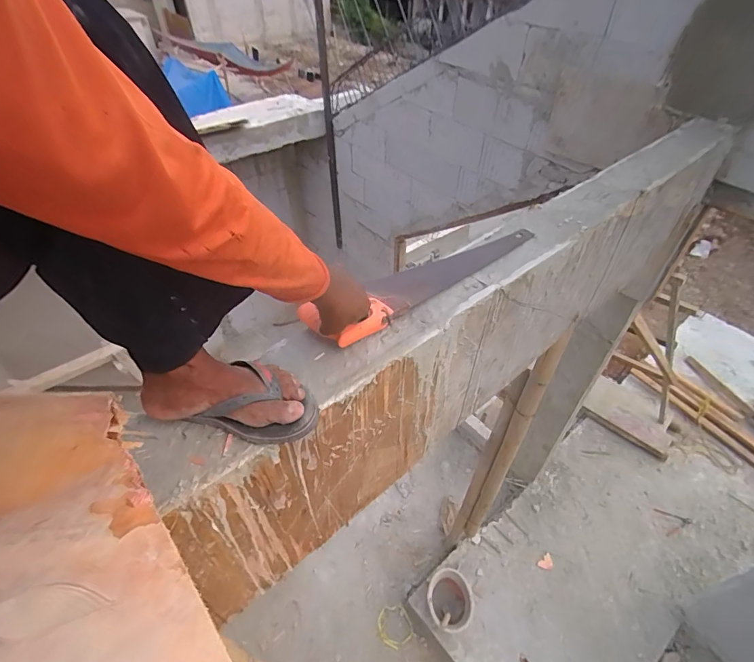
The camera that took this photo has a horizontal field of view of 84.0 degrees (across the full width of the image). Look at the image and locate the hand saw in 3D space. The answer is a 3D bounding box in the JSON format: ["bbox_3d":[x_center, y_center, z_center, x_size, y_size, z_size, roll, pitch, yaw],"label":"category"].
[{"bbox_3d":[0.093,-0.098,0.749,0.477,0.028,0.098,-27,51,-28],"label":"hand saw"}]

